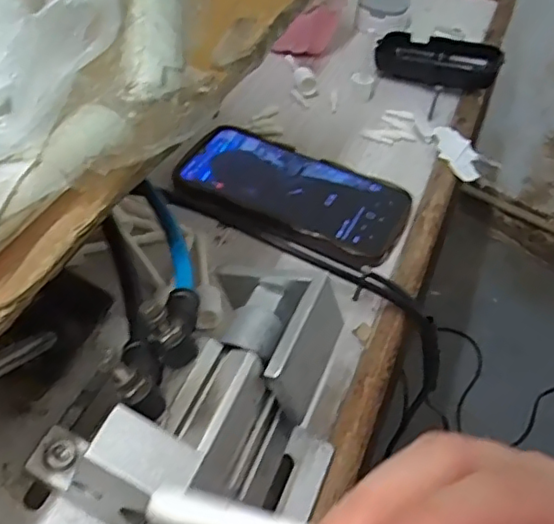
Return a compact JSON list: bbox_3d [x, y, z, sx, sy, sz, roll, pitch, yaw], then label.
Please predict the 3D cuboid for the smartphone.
[{"bbox_3d":[0.010,-0.055,0.445,0.169,0.011,0.086,26,52,16],"label":"smartphone"}]

